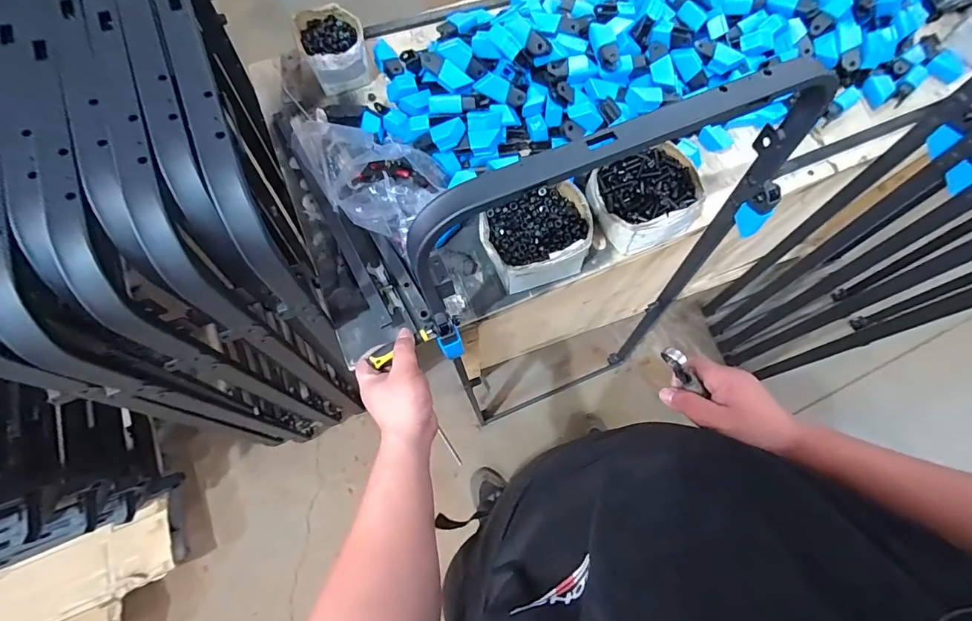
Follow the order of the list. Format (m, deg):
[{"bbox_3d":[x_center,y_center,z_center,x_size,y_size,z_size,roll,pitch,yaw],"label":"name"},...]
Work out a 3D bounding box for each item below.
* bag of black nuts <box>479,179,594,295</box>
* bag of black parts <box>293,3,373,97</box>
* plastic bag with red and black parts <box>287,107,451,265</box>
[{"bbox_3d":[0.079,-0.112,0.671,0.170,0.063,0.140,-20,74,-6],"label":"bag of black nuts"},{"bbox_3d":[-0.269,-0.466,0.777,0.116,0.070,0.137,-25,75,-7],"label":"bag of black parts"},{"bbox_3d":[-0.191,-0.225,0.701,0.223,0.082,0.152,30,76,9],"label":"plastic bag with red and black parts"}]

